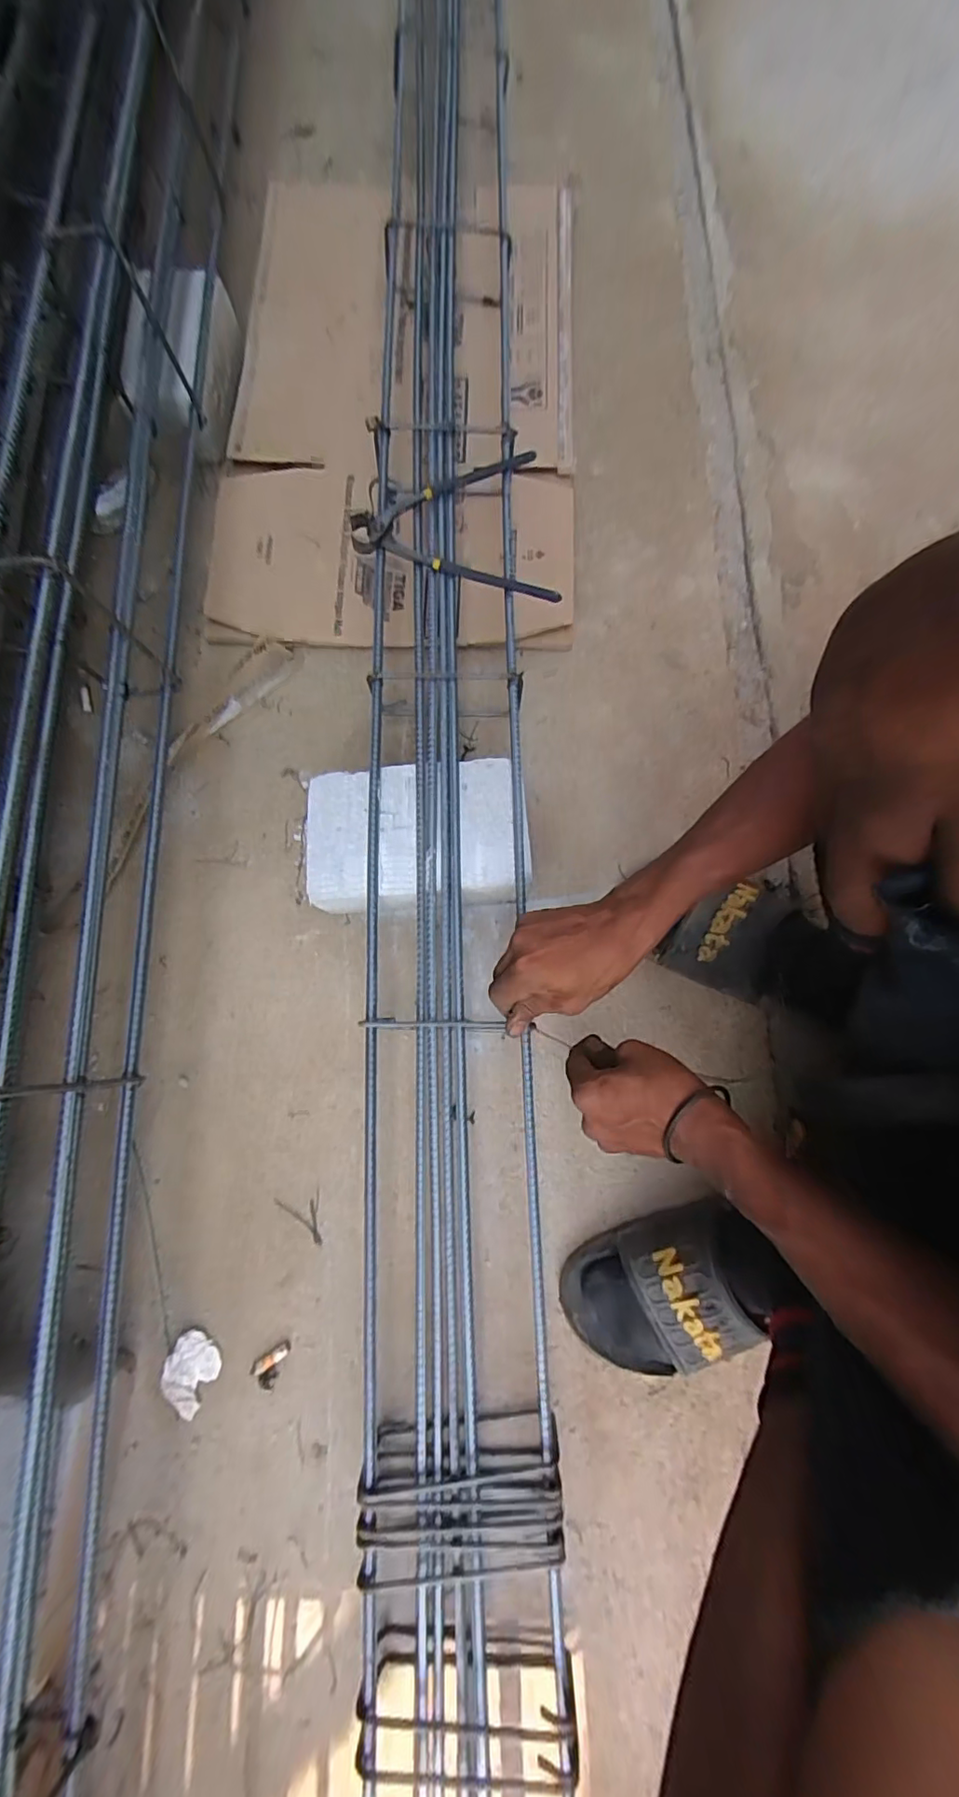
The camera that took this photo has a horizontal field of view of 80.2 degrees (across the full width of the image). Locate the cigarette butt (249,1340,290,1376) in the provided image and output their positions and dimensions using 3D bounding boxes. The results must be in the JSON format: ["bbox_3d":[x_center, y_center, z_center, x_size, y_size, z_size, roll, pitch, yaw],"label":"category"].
[{"bbox_3d":[-0.177,0.390,0.481,0.035,0.006,0.010,-32,78,-6],"label":"cigarette butt"}]

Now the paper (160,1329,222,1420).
[{"bbox_3d":[-0.245,0.400,0.481,0.042,0.010,0.054,29,79,7],"label":"paper"}]

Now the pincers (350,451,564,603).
[{"bbox_3d":[-0.028,-0.361,0.561,0.189,0.028,0.165,-10,77,-1],"label":"pincers"}]

